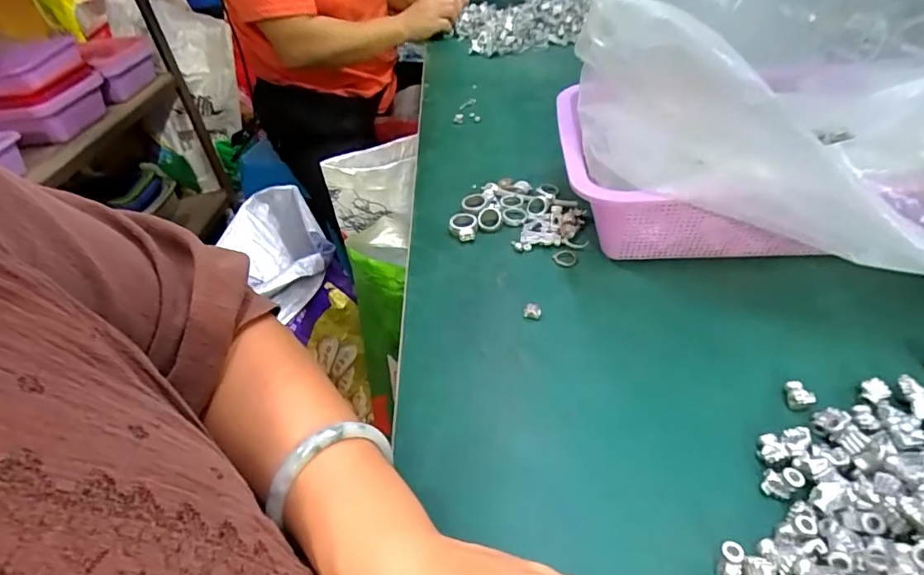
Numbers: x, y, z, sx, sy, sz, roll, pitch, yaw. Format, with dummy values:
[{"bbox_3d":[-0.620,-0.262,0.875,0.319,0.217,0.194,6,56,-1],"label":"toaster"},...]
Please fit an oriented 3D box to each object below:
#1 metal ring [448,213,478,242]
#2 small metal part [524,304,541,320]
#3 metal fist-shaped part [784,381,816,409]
[{"bbox_3d":[0.001,-0.056,0.462,0.025,0.013,0.031,-7,41,1],"label":"metal ring"},{"bbox_3d":[0.053,0.017,0.377,0.013,0.005,0.014,2,42,10],"label":"small metal part"},{"bbox_3d":[0.203,0.065,0.299,0.014,0.010,0.018,7,44,17],"label":"metal fist-shaped part"}]

